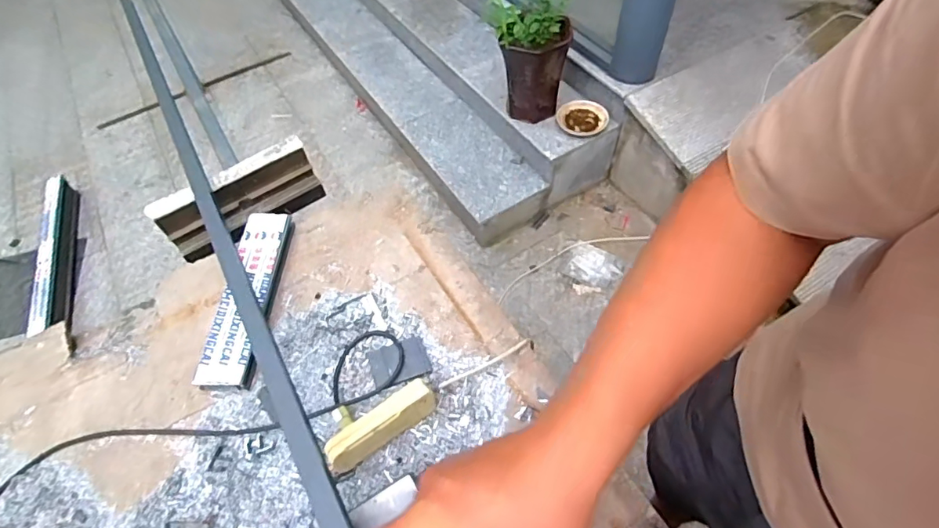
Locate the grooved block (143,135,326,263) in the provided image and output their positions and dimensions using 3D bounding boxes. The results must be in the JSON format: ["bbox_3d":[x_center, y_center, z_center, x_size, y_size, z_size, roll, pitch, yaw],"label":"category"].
[{"bbox_3d":[-0.445,-0.123,0.983,0.305,0.124,0.064,-33,59,-18],"label":"grooved block"}]

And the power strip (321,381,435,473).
[{"bbox_3d":[-0.124,0.227,0.710,0.167,0.052,0.047,-30,59,-16],"label":"power strip"}]

